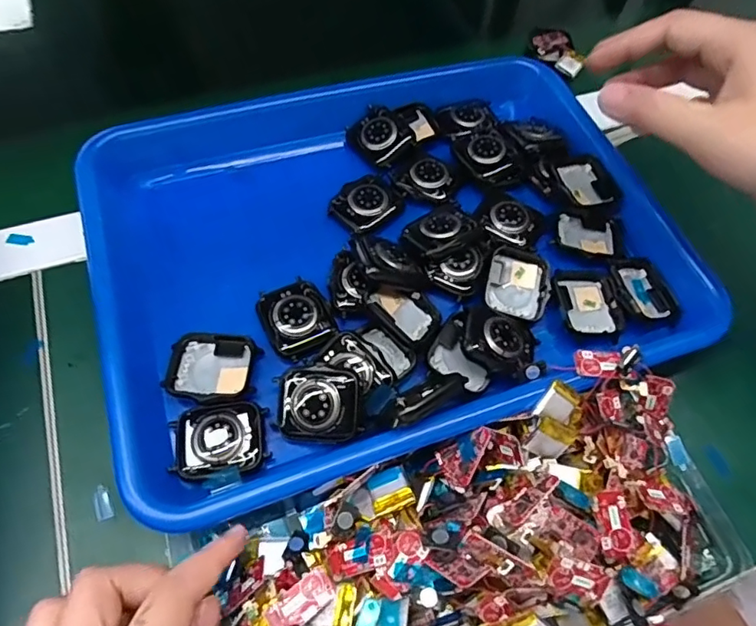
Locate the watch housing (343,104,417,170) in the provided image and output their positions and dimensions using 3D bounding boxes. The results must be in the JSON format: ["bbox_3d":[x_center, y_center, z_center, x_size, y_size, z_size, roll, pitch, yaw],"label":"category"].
[{"bbox_3d":[0.002,-0.117,0.356,0.035,0.009,0.043,-45,77,0],"label":"watch housing"}]

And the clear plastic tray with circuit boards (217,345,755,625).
[{"bbox_3d":[0.051,0.110,0.237,0.237,0.044,0.116,-19,63,-12],"label":"clear plastic tray with circuit boards"}]

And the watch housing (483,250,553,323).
[{"bbox_3d":[0.082,-0.018,0.314,0.036,0.011,0.043,12,61,4],"label":"watch housing"}]

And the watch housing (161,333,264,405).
[{"bbox_3d":[-0.085,0.029,0.275,0.044,0.010,0.038,4,60,-1],"label":"watch housing"}]

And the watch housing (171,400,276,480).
[{"bbox_3d":[-0.077,0.060,0.255,0.043,0.006,0.035,-6,61,-7],"label":"watch housing"}]

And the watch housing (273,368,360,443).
[{"bbox_3d":[-0.028,0.045,0.260,0.040,0.010,0.034,-1,76,4],"label":"watch housing"}]

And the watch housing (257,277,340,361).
[{"bbox_3d":[-0.044,0.002,0.288,0.036,0.006,0.044,-24,65,-16],"label":"watch housing"}]

